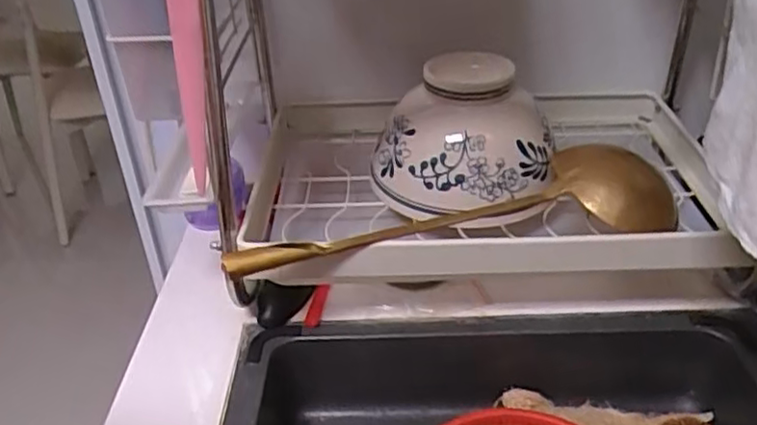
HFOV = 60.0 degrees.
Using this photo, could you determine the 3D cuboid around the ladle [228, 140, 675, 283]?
[{"bbox_3d":[0.051,-0.005,0.485,0.323,0.051,0.079,-6,33,-6],"label":"ladle"}]

